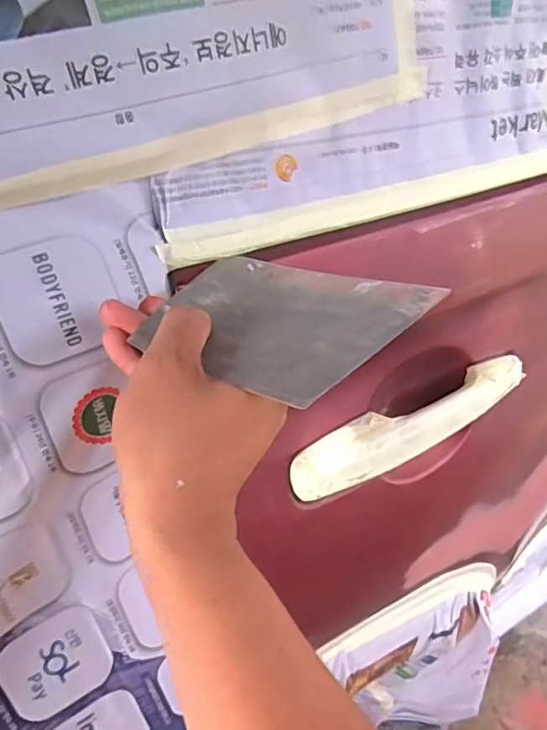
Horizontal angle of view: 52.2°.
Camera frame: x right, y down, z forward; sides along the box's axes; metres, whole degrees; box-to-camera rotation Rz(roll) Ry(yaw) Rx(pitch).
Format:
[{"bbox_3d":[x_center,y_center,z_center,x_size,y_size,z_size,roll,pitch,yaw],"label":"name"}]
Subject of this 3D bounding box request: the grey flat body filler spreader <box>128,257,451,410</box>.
[{"bbox_3d":[-0.002,-0.024,0.280,0.136,0.005,0.095,17,46,38],"label":"grey flat body filler spreader"}]

